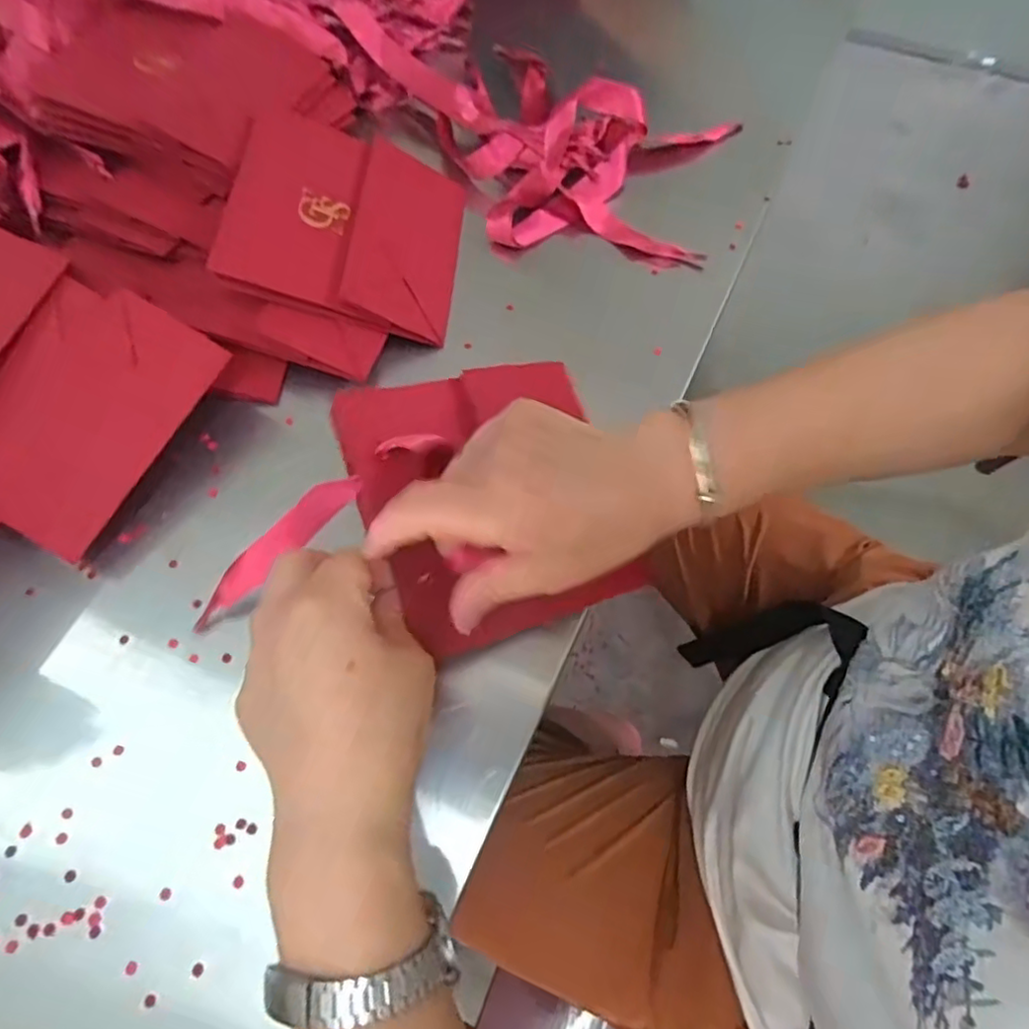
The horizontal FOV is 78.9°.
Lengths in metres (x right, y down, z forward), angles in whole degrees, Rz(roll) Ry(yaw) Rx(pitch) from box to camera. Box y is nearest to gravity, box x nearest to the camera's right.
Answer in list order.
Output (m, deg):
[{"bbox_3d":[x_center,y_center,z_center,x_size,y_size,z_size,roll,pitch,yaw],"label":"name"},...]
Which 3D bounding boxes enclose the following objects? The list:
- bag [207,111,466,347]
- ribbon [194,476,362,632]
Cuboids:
[{"bbox_3d":[-0.105,-0.186,0.398,0.140,0.015,0.139,13,67,-16],"label":"bag"},{"bbox_3d":[-0.122,0.020,0.319,0.111,0.011,0.014,-44,70,1],"label":"ribbon"}]

